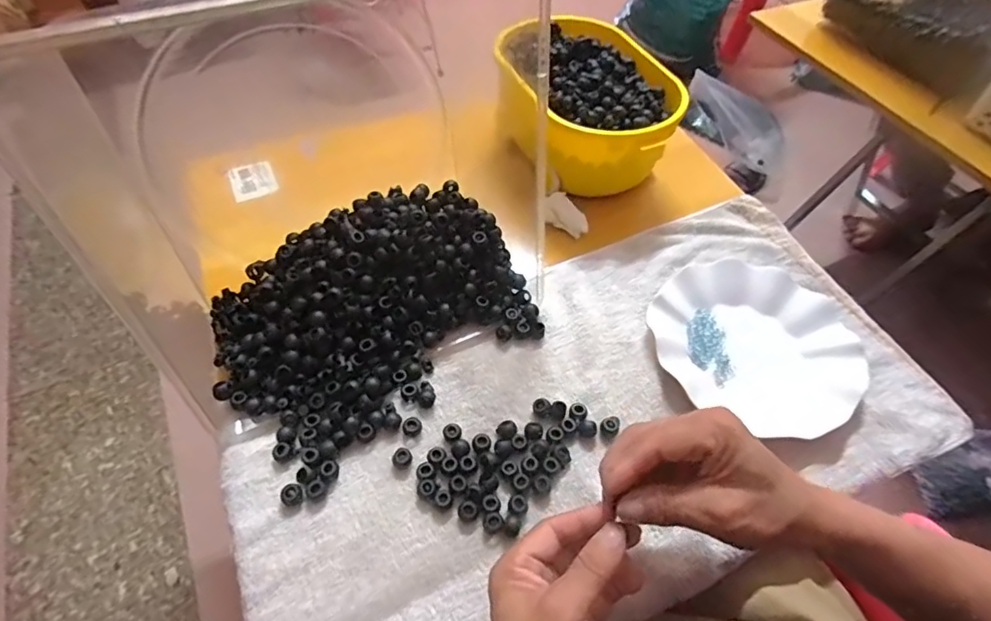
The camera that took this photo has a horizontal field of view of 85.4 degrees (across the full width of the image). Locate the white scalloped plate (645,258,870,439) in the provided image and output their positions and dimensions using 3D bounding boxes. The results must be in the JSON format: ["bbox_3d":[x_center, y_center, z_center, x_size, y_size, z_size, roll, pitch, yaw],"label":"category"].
[{"bbox_3d":[0.246,0.030,0.506,0.180,0.032,0.180,2,54,-2],"label":"white scalloped plate"}]

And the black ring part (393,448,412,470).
[{"bbox_3d":[-0.074,0.116,0.423,0.015,0.010,0.015,2,54,-2],"label":"black ring part"}]

